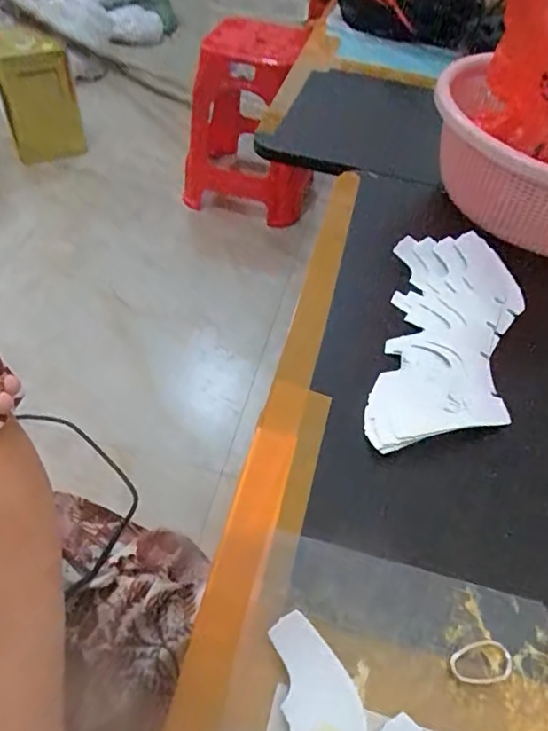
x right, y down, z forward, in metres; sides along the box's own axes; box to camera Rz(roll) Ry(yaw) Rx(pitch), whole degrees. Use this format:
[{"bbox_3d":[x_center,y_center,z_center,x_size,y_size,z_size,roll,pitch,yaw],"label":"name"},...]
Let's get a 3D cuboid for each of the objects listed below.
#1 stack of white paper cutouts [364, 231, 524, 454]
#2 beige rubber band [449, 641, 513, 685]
[{"bbox_3d":[0.140,-0.024,0.416,0.107,0.025,0.225,13,50,5],"label":"stack of white paper cutouts"},{"bbox_3d":[0.108,0.155,0.278,0.032,0.005,0.019,-2,50,-8],"label":"beige rubber band"}]

